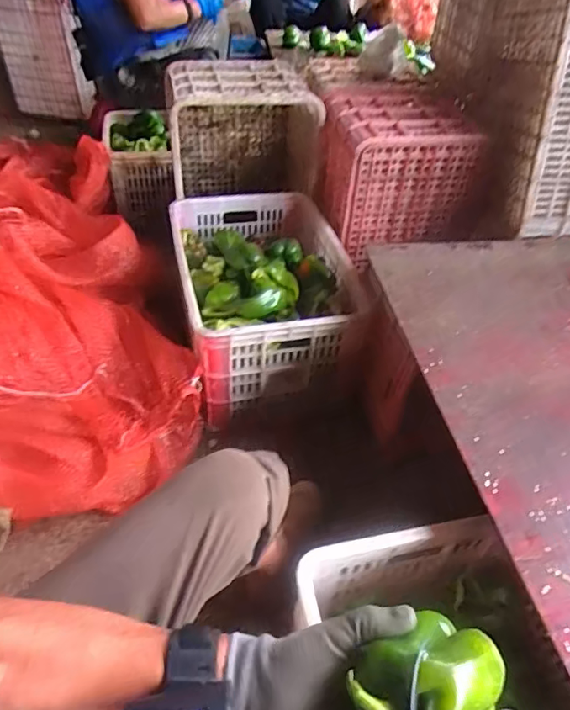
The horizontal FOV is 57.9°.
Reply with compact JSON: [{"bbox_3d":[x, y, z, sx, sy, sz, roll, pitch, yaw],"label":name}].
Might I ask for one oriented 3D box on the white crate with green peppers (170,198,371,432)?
[{"bbox_3d":[-0.047,-0.169,1.233,0.376,0.249,0.562,-11,48,-10],"label":"white crate with green peppers"}]

